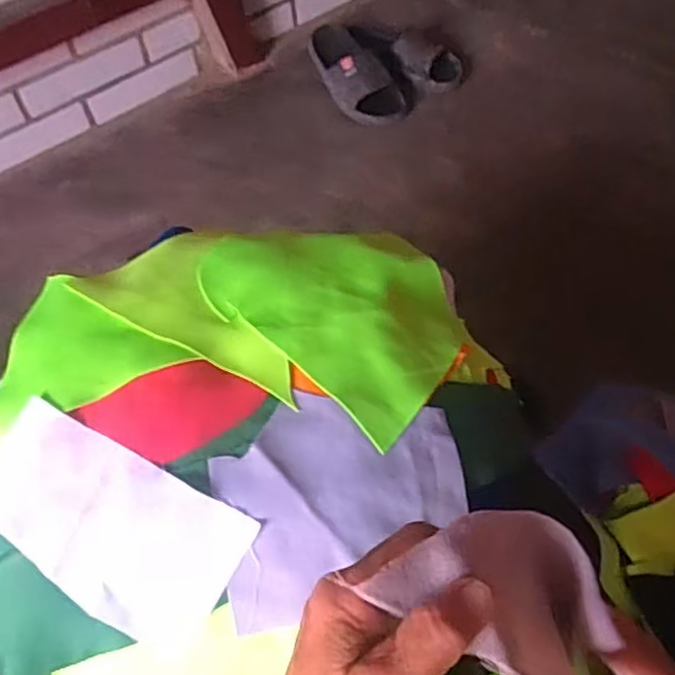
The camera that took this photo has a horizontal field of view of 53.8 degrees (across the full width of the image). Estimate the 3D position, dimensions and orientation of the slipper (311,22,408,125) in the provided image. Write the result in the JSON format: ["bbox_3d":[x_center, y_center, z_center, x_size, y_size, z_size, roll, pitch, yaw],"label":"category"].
[{"bbox_3d":[0.034,-0.512,1.282,0.119,0.070,0.253,-21,59,-12],"label":"slipper"}]

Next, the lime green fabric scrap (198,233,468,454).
[{"bbox_3d":[0.006,-0.027,0.452,0.184,0.031,0.137,38,65,23],"label":"lime green fabric scrap"}]

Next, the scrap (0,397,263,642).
[{"bbox_3d":[-0.131,0.100,0.368,0.163,0.026,0.077,24,61,16],"label":"scrap"}]

